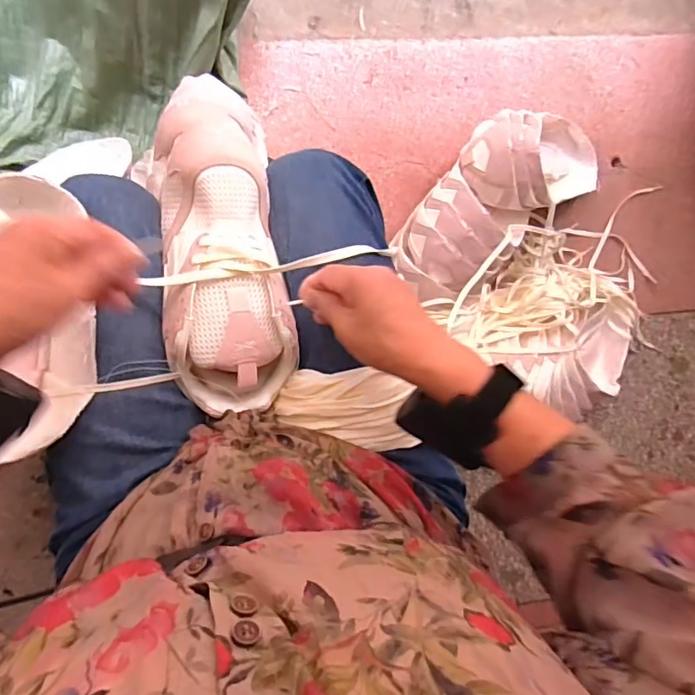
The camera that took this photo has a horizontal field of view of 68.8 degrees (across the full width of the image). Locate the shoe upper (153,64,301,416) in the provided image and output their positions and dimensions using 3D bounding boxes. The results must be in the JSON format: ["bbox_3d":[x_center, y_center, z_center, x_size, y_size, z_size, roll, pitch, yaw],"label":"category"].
[{"bbox_3d":[-0.109,-0.103,0.438,0.099,0.078,0.313,-6,86,-7],"label":"shoe upper"}]

